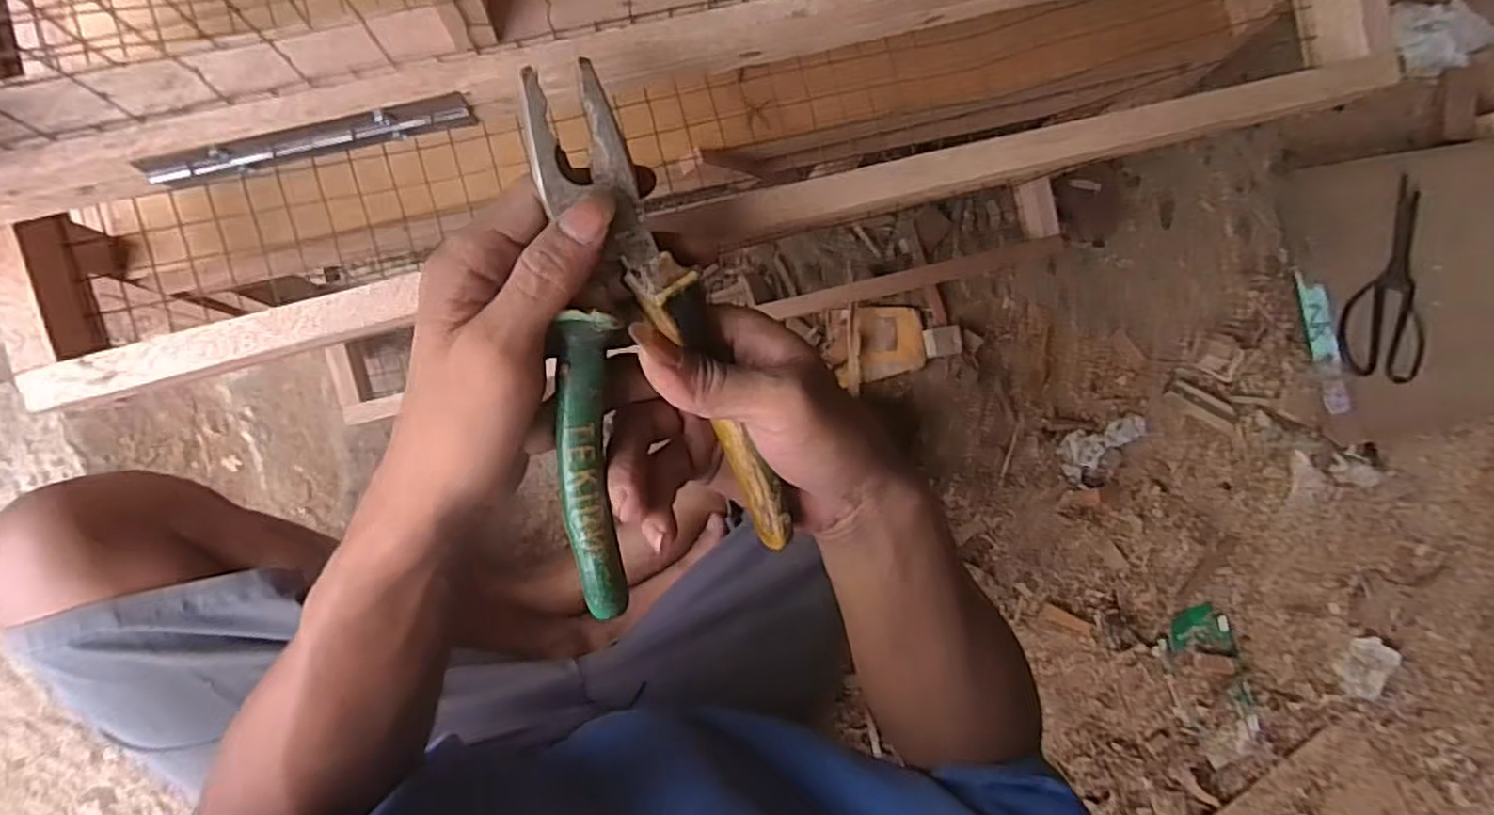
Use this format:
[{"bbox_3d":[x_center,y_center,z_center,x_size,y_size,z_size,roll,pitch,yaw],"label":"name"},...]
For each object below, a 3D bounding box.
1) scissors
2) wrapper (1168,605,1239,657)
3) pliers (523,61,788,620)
[{"bbox_3d":[0.643,-0.126,0.732,0.077,0.018,0.195,14,85,-5],"label":"scissors"},{"bbox_3d":[0.467,0.226,0.751,0.078,0.013,0.047,5,86,-3],"label":"wrapper"},{"bbox_3d":[-0.035,-0.022,0.263,0.078,0.031,0.185,-9,99,-4],"label":"pliers"}]

